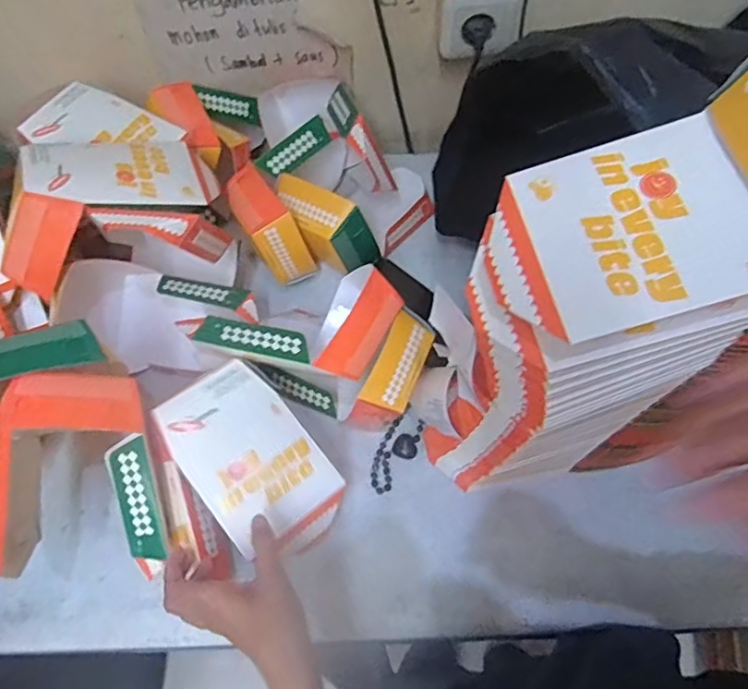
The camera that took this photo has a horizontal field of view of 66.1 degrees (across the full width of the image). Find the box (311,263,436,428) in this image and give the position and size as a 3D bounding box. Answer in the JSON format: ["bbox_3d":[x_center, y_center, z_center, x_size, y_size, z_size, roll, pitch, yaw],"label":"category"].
[{"bbox_3d":[-0.008,0.007,0.569,0.107,0.070,0.129,30,83,-9],"label":"box"}]

